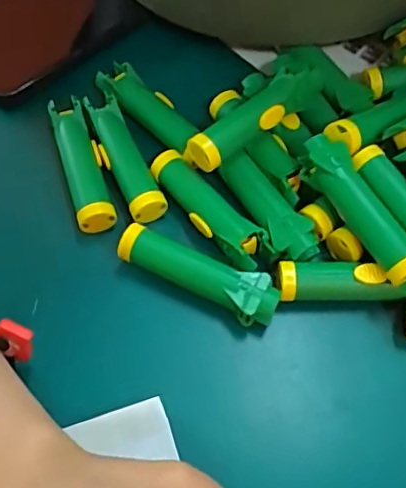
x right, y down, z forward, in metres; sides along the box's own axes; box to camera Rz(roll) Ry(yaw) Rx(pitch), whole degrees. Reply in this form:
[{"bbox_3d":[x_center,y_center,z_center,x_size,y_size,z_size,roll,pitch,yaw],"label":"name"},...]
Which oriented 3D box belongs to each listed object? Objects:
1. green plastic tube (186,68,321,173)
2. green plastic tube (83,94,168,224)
[{"bbox_3d":[0.028,-0.066,0.299,0.081,0.022,0.020,-34,68,-19],"label":"green plastic tube"},{"bbox_3d":[-0.044,-0.047,0.307,0.019,0.020,0.075,-23,64,-14],"label":"green plastic tube"}]

